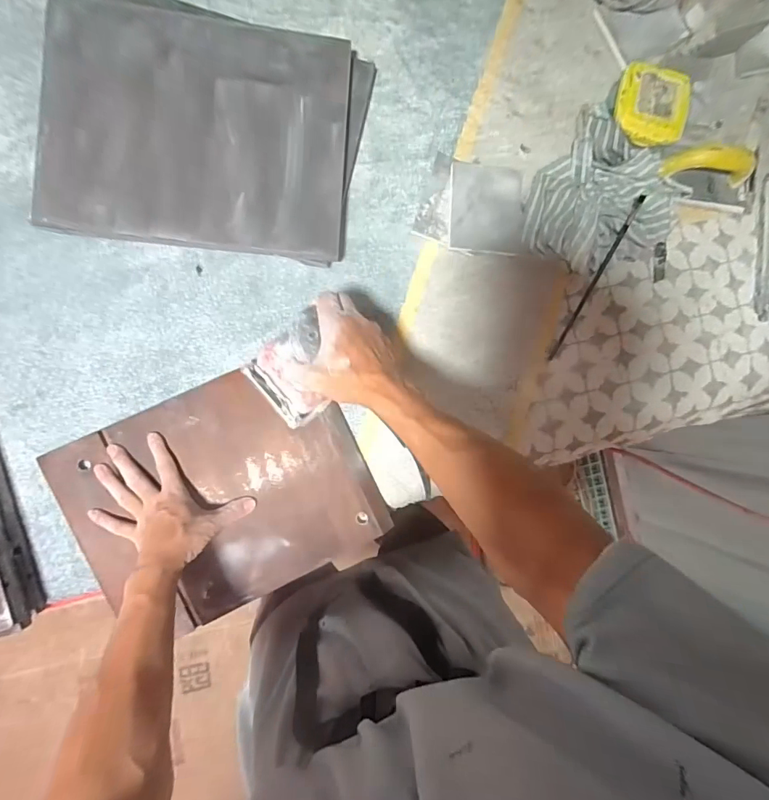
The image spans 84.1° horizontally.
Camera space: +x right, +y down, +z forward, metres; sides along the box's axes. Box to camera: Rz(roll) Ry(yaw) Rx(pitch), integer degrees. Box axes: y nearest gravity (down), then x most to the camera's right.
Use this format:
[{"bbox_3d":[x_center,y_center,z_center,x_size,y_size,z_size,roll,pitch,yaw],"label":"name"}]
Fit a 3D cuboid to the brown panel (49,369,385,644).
[{"bbox_3d":[-0.213,0.127,0.564,0.368,0.028,0.284,-24,92,-5],"label":"brown panel"}]

